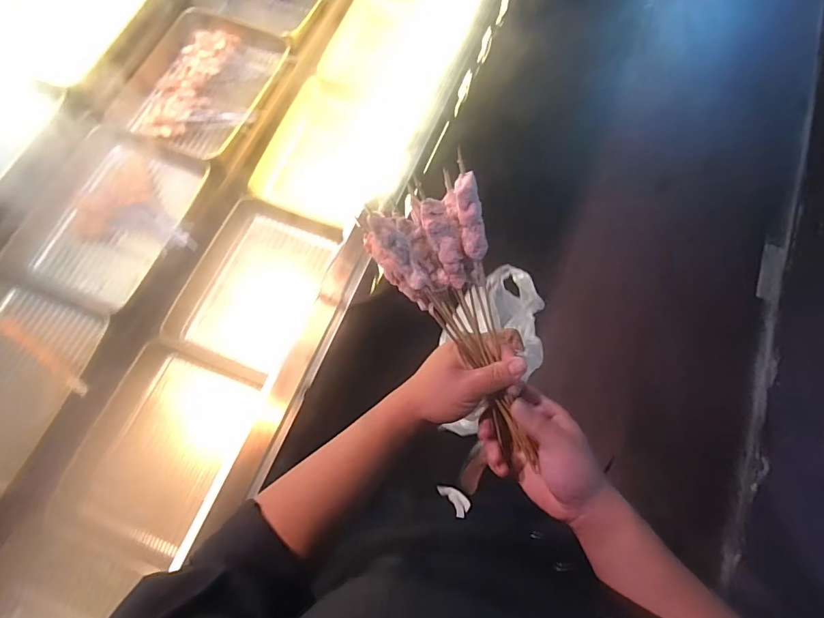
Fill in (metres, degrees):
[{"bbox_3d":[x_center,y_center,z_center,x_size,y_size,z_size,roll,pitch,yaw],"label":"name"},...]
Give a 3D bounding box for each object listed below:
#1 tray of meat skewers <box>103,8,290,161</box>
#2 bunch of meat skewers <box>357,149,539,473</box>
[{"bbox_3d":[-0.454,-0.495,0.982,0.258,0.073,0.360,19,73,5],"label":"tray of meat skewers"},{"bbox_3d":[0.051,0.020,0.418,0.095,0.052,0.276,-30,114,-9],"label":"bunch of meat skewers"}]

